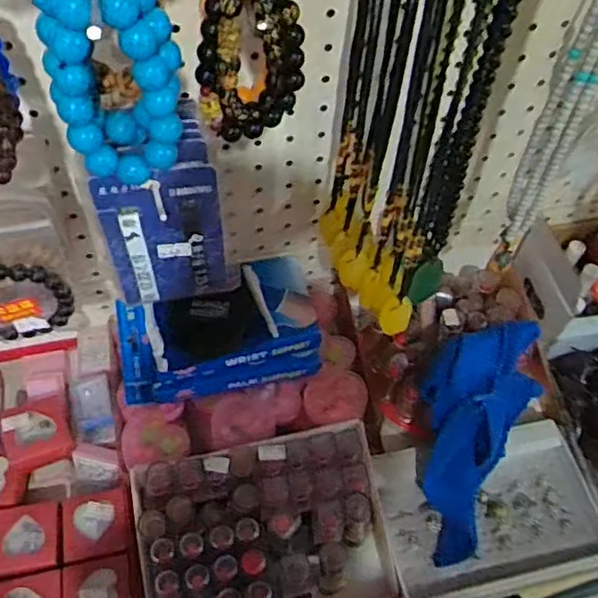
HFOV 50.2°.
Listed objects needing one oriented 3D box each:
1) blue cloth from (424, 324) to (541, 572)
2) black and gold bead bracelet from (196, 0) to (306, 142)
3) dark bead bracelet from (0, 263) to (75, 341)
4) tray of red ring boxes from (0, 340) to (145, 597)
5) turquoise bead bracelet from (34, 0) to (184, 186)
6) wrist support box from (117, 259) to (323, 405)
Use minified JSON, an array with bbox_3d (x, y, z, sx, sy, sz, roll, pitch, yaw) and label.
[{"bbox_3d":[0.150,0.121,0.548,0.100,0.077,0.210,13,92,6],"label":"blue cloth"},{"bbox_3d":[-0.023,-0.120,0.318,0.051,0.083,0.021,-6,55,-7],"label":"black and gold bead bracelet"},{"bbox_3d":[-0.187,0.002,0.418,0.071,0.070,0.011,-9,56,-9],"label":"dark bead bracelet"},{"bbox_3d":[-0.222,0.155,0.549,0.172,0.051,0.270,-9,56,-9],"label":"tray of red ring boxes"},{"bbox_3d":[-0.085,-0.105,0.301,0.057,0.108,0.027,-13,56,-12],"label":"turquoise bead bracelet"},{"bbox_3d":[-0.071,0.023,0.558,0.173,0.070,0.095,-12,56,-12],"label":"wrist support box"}]

